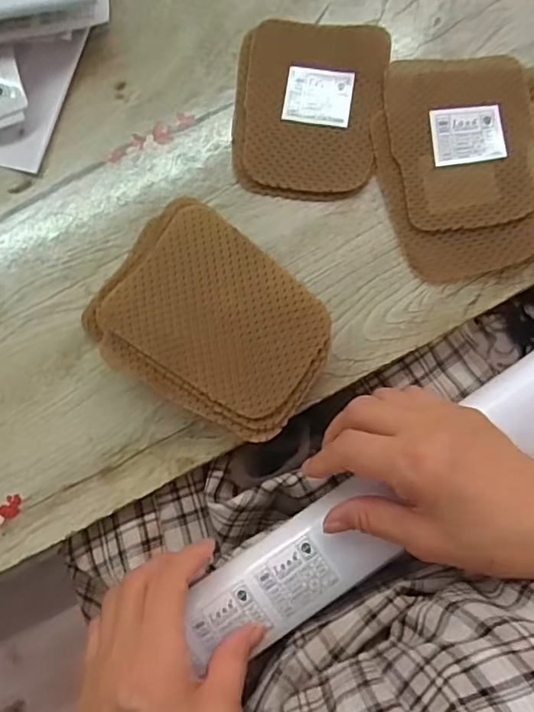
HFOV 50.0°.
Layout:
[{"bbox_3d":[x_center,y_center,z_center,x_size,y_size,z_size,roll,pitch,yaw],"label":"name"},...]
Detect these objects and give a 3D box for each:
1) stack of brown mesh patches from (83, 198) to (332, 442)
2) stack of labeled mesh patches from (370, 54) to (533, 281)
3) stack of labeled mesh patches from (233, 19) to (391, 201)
[{"bbox_3d":[-0.034,-0.020,0.360,0.143,0.035,0.106,36,84,7],"label":"stack of brown mesh patches"},{"bbox_3d":[0.127,-0.127,0.373,0.109,0.015,0.148,3,81,3],"label":"stack of labeled mesh patches"},{"bbox_3d":[0.028,-0.169,0.386,0.099,0.007,0.125,4,81,3],"label":"stack of labeled mesh patches"}]

